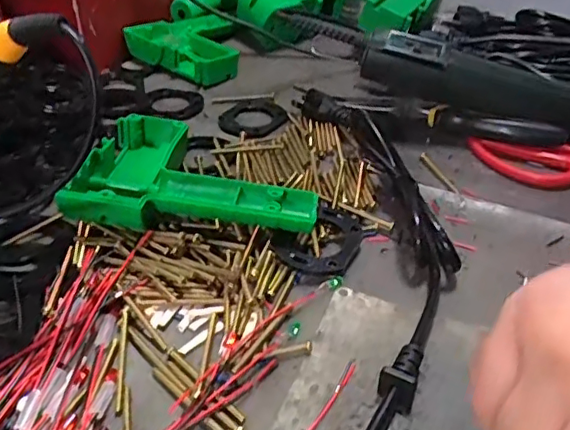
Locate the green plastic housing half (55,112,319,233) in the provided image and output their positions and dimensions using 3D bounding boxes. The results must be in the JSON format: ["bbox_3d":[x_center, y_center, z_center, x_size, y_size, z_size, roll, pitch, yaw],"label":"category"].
[{"bbox_3d":[-0.060,-0.028,0.387,0.149,0.040,0.119,-2,39,-4],"label":"green plastic housing half"}]

